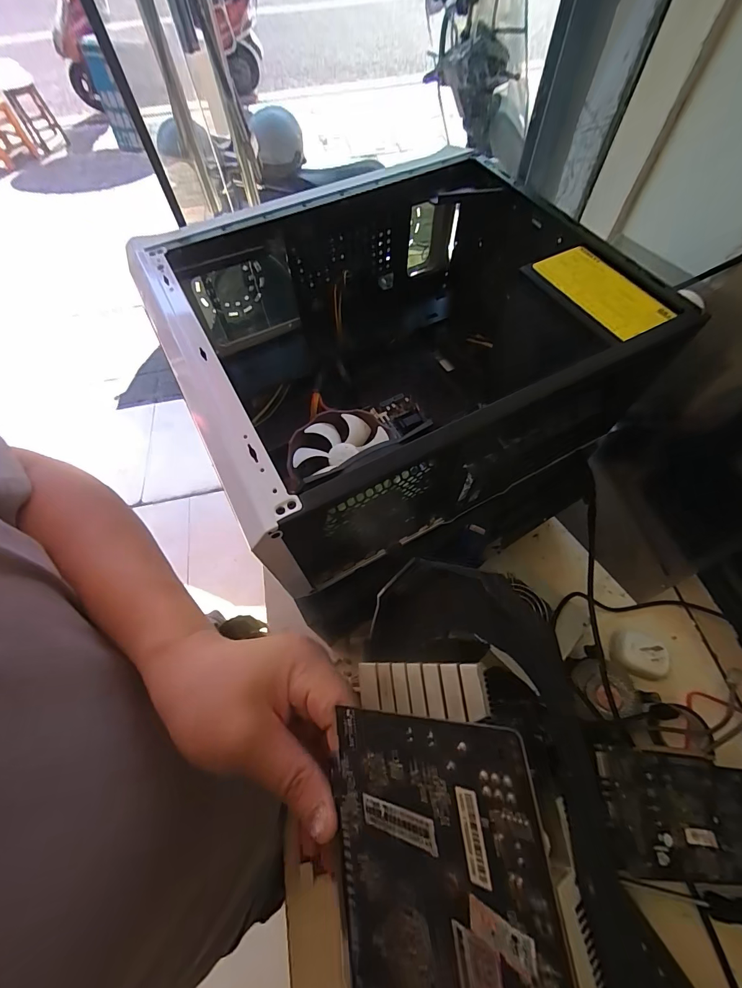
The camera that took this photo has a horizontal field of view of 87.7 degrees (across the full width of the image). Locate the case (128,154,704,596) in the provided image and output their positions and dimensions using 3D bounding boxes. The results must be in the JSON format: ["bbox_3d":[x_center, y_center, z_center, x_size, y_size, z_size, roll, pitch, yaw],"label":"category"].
[{"bbox_3d":[0.022,-0.165,0.429,0.389,0.183,0.376,-27,65,-11],"label":"case"}]

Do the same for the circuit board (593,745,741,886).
[{"bbox_3d":[0.338,0.328,0.388,0.222,0.019,0.104,15,64,-5],"label":"circuit board"}]

